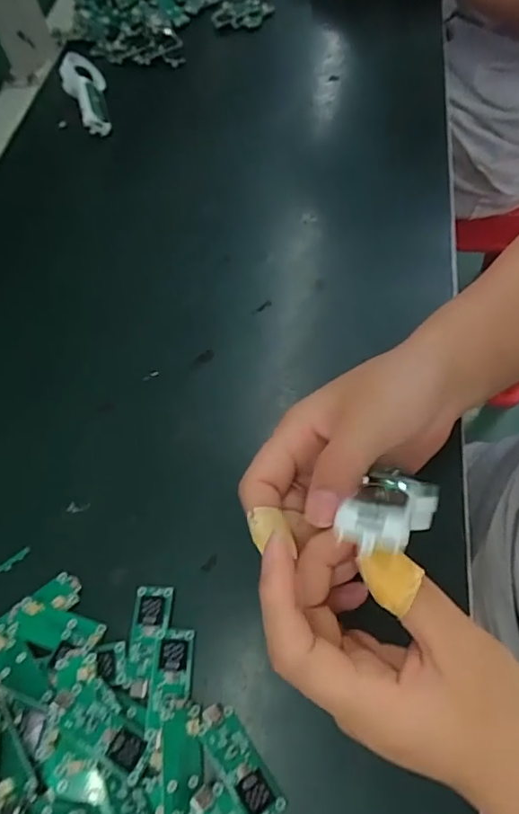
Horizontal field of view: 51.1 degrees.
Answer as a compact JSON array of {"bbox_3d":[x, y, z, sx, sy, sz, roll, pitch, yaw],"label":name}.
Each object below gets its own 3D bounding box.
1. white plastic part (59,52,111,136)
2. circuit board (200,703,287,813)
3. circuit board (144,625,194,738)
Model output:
[{"bbox_3d":[-0.160,-0.289,0.503,0.037,0.034,0.084,-17,60,-7],"label":"white plastic part"},{"bbox_3d":[-0.010,0.162,0.248,0.017,0.007,0.051,-32,62,-12],"label":"circuit board"},{"bbox_3d":[-0.043,0.133,0.264,0.019,0.004,0.046,-2,60,5],"label":"circuit board"}]

